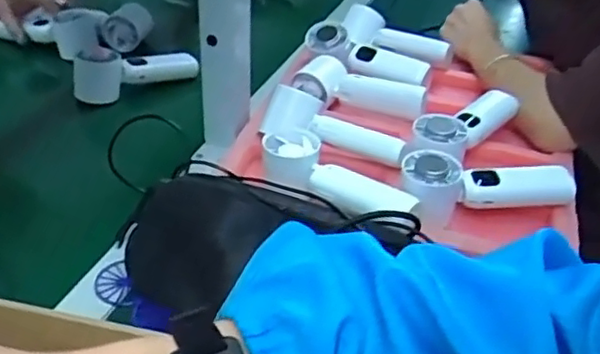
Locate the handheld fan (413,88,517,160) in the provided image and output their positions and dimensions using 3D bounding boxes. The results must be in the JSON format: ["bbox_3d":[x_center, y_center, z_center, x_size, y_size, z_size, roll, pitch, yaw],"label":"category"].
[{"bbox_3d":[0.170,-0.054,0.672,0.060,0.038,0.165,27,42,28],"label":"handheld fan"}]

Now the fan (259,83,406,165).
[{"bbox_3d":[0.032,-0.050,0.636,0.142,0.042,0.060,9,36,7],"label":"fan"}]

